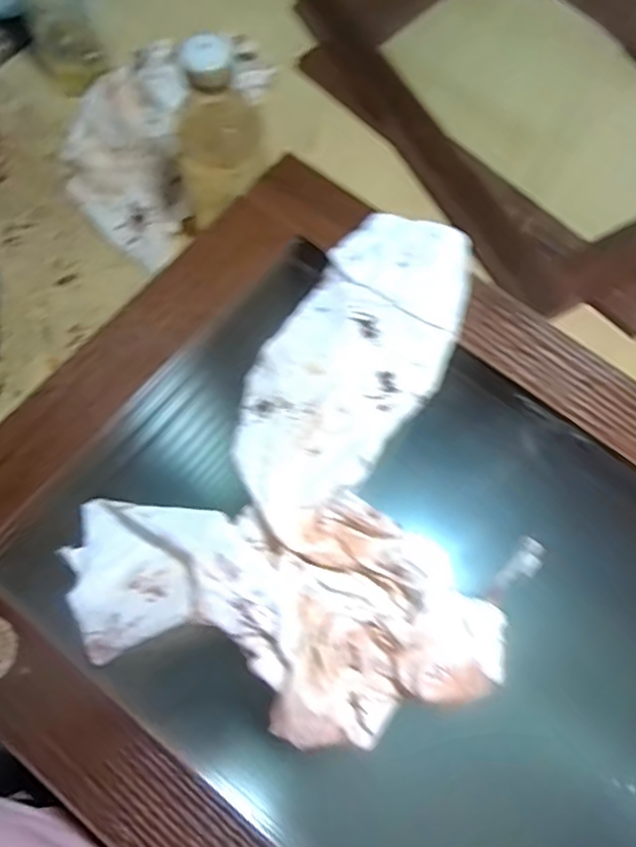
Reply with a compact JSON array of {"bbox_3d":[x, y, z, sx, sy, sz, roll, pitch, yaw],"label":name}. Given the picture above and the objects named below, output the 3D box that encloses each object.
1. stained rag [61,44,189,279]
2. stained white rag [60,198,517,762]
[{"bbox_3d":[-0.190,-0.264,0.656,0.125,0.060,0.225,-7,72,-5],"label":"stained rag"},{"bbox_3d":[0.025,0.024,0.333,0.190,0.047,0.274,39,74,10],"label":"stained white rag"}]

